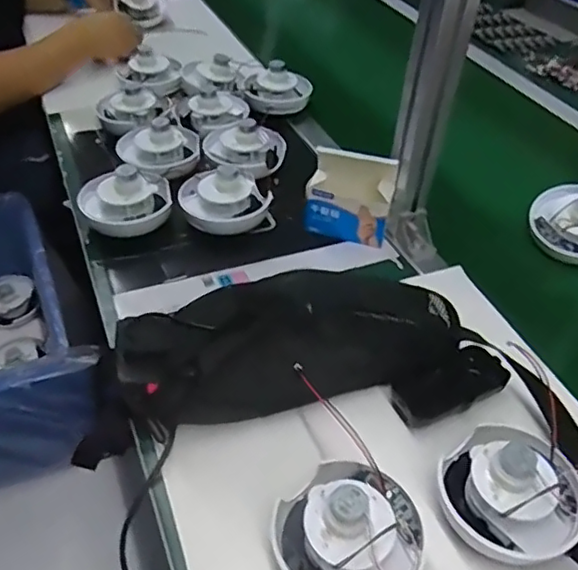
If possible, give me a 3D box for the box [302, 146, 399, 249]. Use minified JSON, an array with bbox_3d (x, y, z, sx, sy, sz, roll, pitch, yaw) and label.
[{"bbox_3d":[0.070,-0.103,0.721,0.102,0.100,0.038,16,44,12],"label":"box"}]

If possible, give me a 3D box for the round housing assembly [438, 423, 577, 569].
[{"bbox_3d":[0.169,0.150,0.459,0.090,0.051,0.106,-10,44,-15],"label":"round housing assembly"}]

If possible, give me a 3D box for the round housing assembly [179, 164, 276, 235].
[{"bbox_3d":[-0.076,-0.107,0.744,0.115,0.063,0.095,-1,43,-6],"label":"round housing assembly"}]

